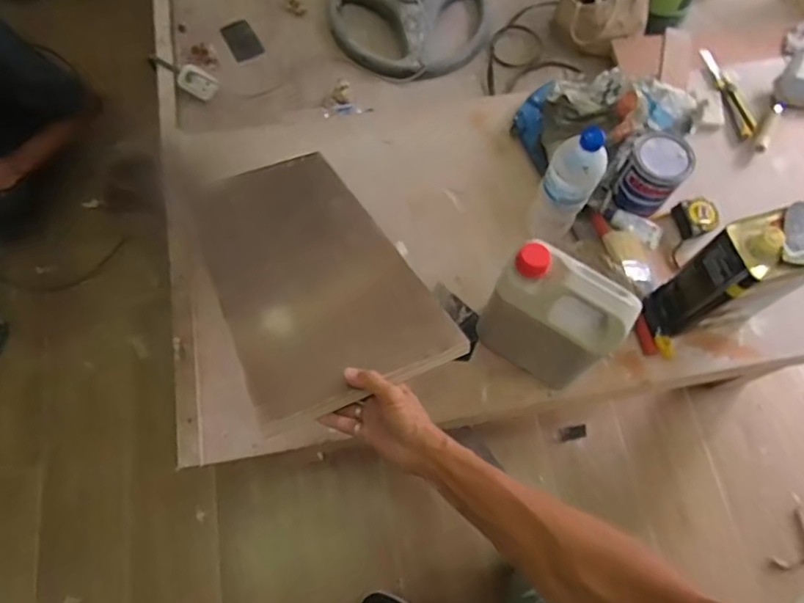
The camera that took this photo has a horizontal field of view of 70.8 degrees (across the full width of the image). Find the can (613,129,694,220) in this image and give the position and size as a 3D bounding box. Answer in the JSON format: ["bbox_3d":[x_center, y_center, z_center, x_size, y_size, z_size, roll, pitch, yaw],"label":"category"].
[{"bbox_3d":[0.430,-0.221,0.972,0.103,0.099,0.116,32,71,9],"label":"can"}]

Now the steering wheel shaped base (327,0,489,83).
[{"bbox_3d":[0.023,-0.744,1.397,0.400,0.088,0.393,27,70,8],"label":"steering wheel shaped base"}]

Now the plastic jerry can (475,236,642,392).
[{"bbox_3d":[0.220,0.022,0.825,0.198,0.231,0.106,32,71,9],"label":"plastic jerry can"}]

